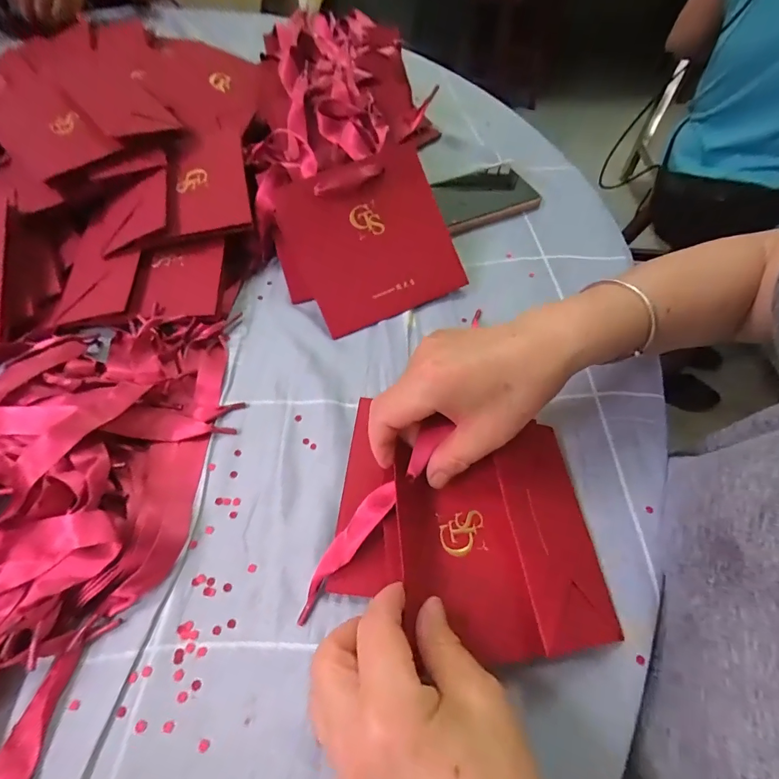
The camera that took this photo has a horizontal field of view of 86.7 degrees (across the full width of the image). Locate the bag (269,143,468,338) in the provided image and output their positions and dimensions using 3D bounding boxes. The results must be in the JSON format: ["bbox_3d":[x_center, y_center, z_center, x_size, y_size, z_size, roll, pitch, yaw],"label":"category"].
[{"bbox_3d":[-0.014,-0.140,0.382,0.143,0.017,0.141,-24,96,-8],"label":"bag"}]

